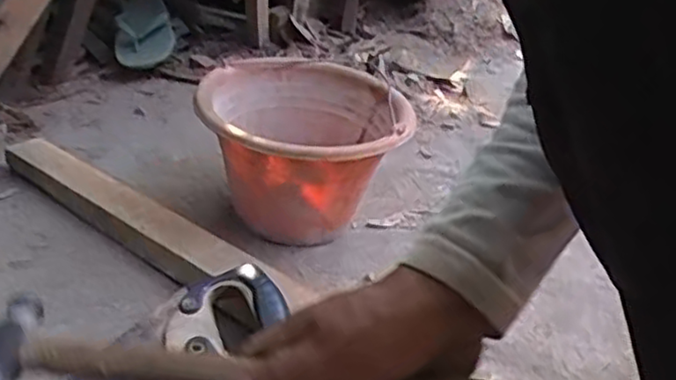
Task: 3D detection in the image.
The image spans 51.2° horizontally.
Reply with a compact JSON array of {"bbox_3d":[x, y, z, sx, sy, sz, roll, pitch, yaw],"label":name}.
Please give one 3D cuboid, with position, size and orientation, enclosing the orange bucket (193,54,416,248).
[{"bbox_3d":[-0.047,-0.046,0.884,0.233,0.174,0.290,0,30,-8],"label":"orange bucket"}]

